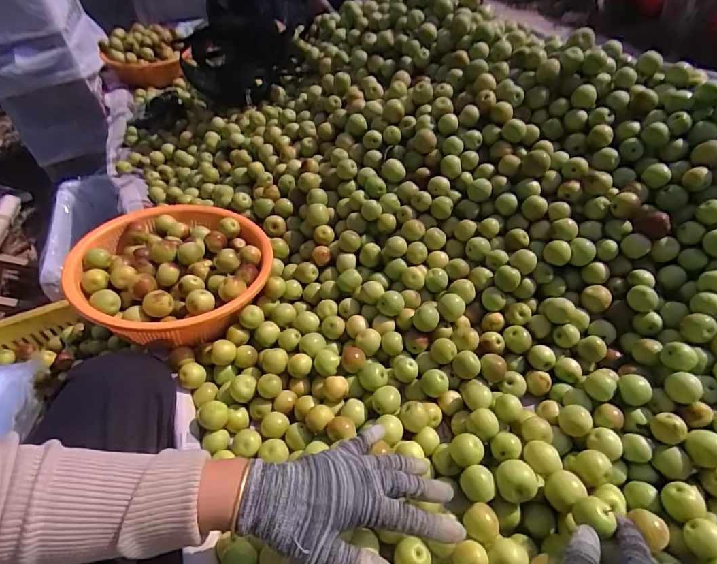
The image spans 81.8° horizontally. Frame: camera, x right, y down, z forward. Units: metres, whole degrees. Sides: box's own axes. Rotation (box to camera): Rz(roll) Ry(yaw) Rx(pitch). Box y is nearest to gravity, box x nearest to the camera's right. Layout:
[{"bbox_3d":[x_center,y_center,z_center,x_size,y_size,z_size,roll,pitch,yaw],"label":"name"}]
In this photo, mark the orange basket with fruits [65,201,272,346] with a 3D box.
[{"bbox_3d":[-0.265,-0.024,0.610,0.264,0.073,0.270,-2,46,2],"label":"orange basket with fruits"}]

